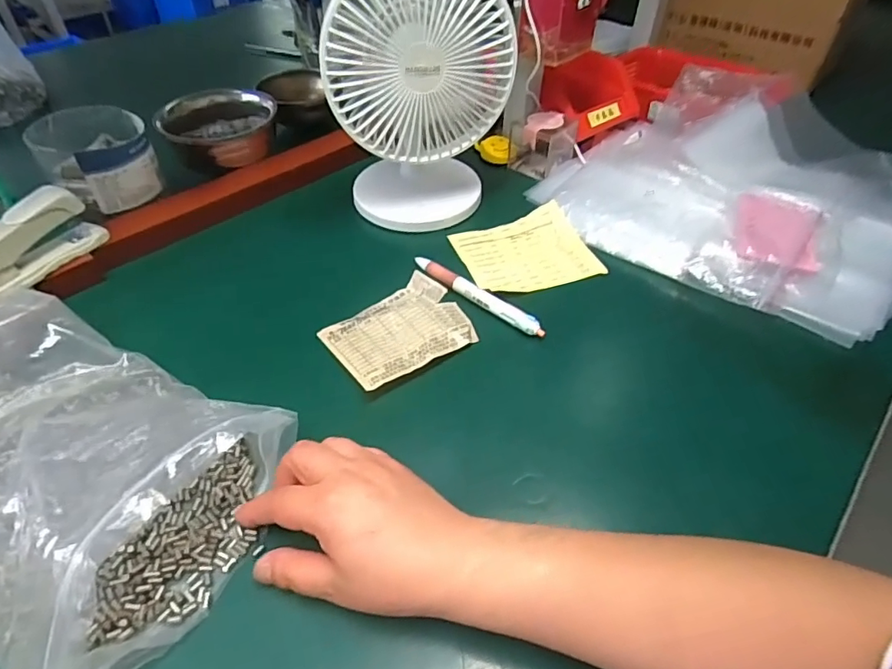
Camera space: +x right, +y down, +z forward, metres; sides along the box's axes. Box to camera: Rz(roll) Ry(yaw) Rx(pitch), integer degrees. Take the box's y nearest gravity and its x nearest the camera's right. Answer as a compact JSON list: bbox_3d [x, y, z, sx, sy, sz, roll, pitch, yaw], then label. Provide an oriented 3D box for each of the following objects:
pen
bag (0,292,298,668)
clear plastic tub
[{"bbox_3d":[0.026,-0.034,0.469,0.141,0.018,0.013,33,54,27],"label":"pen"},{"bbox_3d":[-0.228,0.074,0.316,0.235,0.072,0.173,20,51,15],"label":"bag"},{"bbox_3d":[-0.341,-0.172,0.530,0.095,0.064,0.099,0,46,0],"label":"clear plastic tub"}]

